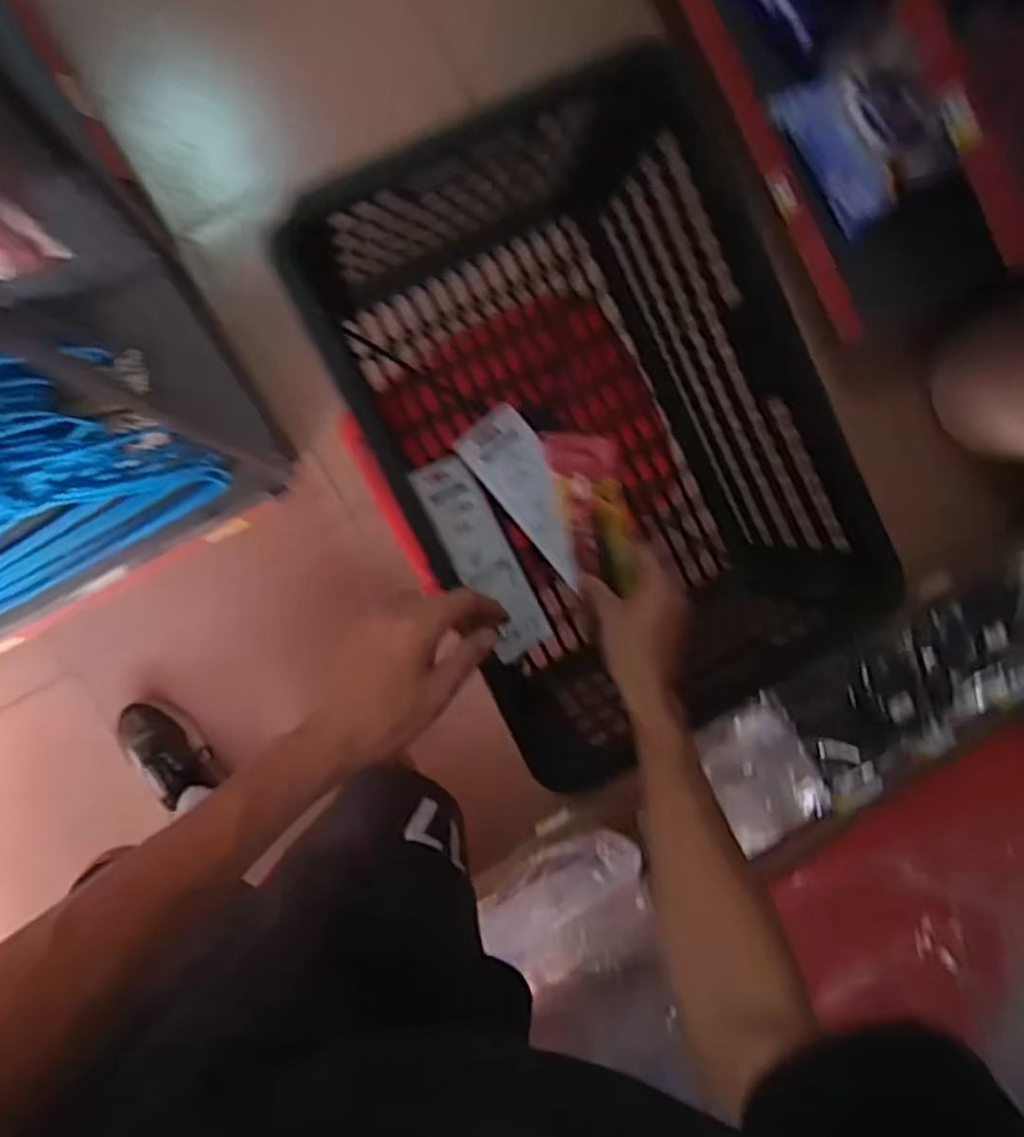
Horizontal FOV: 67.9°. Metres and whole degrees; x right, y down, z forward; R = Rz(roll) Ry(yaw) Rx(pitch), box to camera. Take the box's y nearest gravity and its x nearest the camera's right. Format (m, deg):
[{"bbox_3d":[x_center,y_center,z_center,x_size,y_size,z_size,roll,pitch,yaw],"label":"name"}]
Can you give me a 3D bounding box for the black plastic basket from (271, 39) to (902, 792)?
[{"bbox_3d":[0.076,-0.114,0.716,0.310,0.257,0.510,-26,98,-5],"label":"black plastic basket"}]

